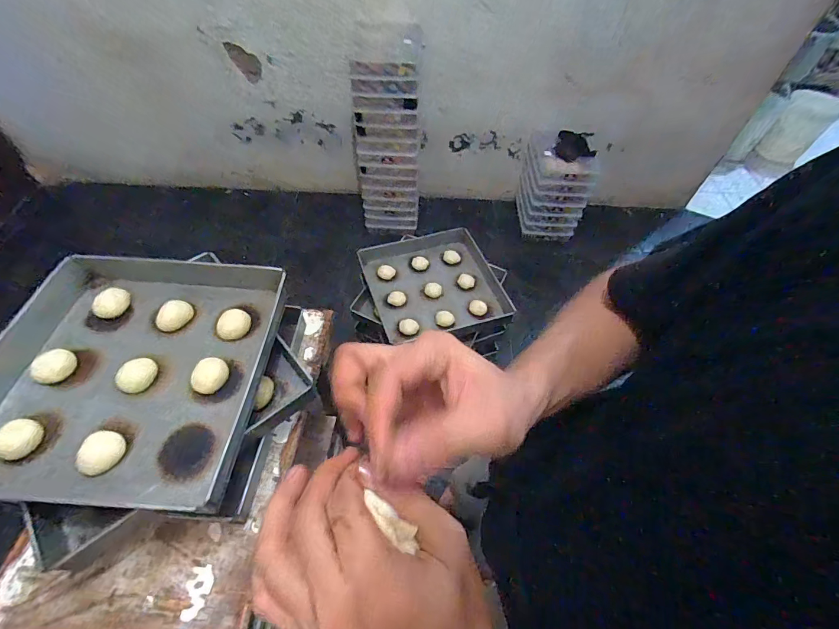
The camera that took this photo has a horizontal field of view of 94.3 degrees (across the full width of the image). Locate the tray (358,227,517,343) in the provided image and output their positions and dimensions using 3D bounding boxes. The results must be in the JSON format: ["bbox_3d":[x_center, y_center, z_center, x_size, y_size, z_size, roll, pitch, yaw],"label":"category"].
[{"bbox_3d":[0.054,-0.113,1.323,0.423,0.074,0.439,-17,56,-14],"label":"tray"}]

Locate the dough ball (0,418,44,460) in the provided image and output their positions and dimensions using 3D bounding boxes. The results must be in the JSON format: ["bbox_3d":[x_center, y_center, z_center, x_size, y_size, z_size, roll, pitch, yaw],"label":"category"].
[{"bbox_3d":[-0.599,0.187,0.583,0.054,0.029,0.055,1,54,-1],"label":"dough ball"}]

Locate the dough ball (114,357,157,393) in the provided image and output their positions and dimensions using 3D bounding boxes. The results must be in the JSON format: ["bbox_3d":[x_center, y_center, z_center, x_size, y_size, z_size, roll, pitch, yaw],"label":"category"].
[{"bbox_3d":[-0.470,0.101,0.649,0.048,0.029,0.059,26,57,16],"label":"dough ball"}]

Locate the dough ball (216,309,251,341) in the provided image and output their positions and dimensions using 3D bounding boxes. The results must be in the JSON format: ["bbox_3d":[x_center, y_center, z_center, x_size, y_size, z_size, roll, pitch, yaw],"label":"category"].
[{"bbox_3d":[-0.339,0.020,0.712,0.057,0.033,0.051,-28,59,-21],"label":"dough ball"}]

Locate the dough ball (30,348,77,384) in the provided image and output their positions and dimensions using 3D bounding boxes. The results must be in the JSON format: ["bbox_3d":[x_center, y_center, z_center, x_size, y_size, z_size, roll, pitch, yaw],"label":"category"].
[{"bbox_3d":[-0.609,0.088,0.651,0.051,0.039,0.063,28,58,18],"label":"dough ball"}]

